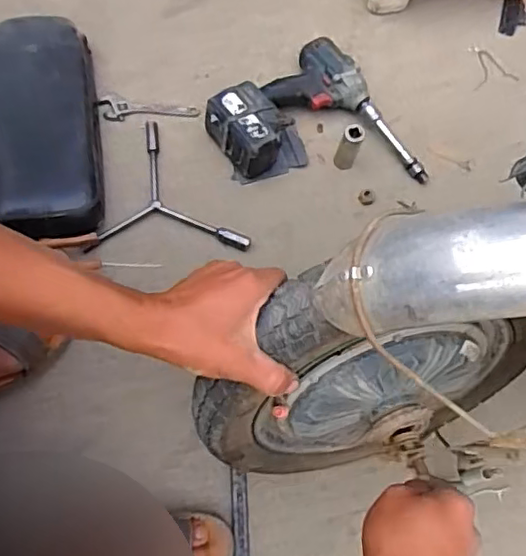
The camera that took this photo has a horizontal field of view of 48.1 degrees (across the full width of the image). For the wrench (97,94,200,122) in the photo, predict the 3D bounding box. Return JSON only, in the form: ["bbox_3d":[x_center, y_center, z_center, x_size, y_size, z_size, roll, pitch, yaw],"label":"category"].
[{"bbox_3d":[-0.170,-0.254,0.876,0.144,0.006,0.040,-5,84,-5],"label":"wrench"}]

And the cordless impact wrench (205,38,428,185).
[{"bbox_3d":[0.077,-0.208,0.841,0.239,0.070,0.253,-34,77,-16],"label":"cordless impact wrench"}]

